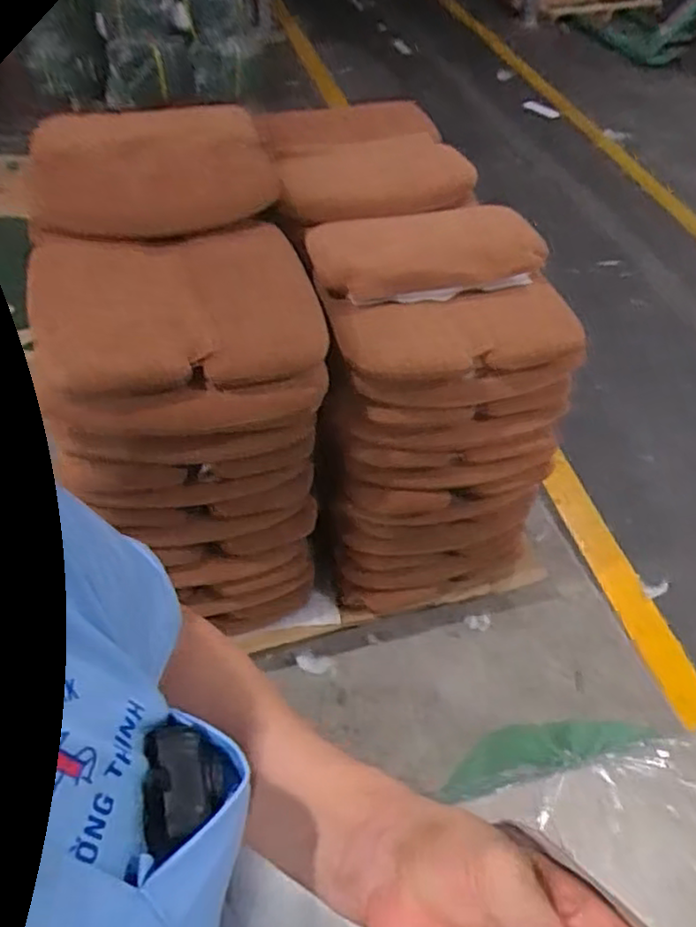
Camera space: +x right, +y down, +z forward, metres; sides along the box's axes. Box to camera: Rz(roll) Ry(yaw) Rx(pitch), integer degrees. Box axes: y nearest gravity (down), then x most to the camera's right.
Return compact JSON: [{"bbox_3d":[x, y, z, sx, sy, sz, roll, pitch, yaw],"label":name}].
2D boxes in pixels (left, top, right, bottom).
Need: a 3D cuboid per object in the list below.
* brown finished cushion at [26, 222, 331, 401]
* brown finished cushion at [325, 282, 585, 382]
[{"bbox_3d":[-0.271,-0.267,1.116,0.446,0.086,0.411,-14,51,-15],"label":"brown finished cushion"},{"bbox_3d":[0.185,-0.233,1.179,0.419,0.050,0.189,-8,50,-11],"label":"brown finished cushion"}]

